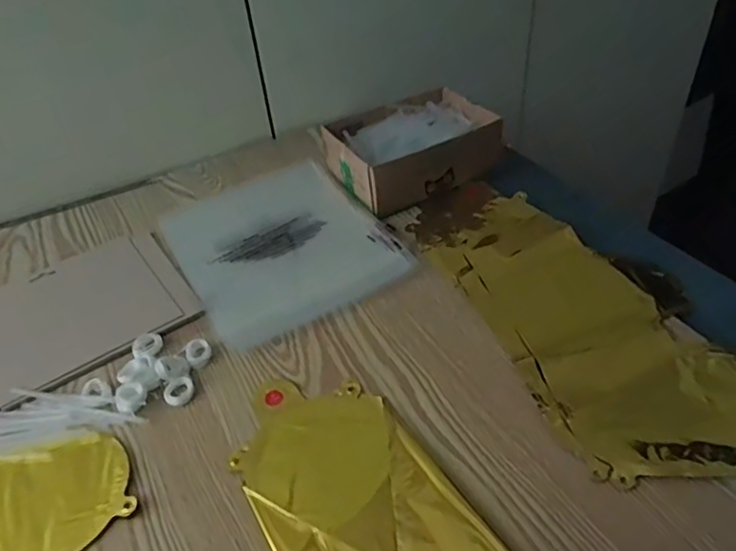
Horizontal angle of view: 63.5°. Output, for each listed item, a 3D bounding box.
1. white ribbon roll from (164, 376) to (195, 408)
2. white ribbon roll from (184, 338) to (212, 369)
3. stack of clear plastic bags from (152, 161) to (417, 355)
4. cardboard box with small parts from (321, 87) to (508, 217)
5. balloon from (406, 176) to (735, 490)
[{"bbox_3d":[-0.162,0.100,0.512,0.026,0.006,0.024,-3,42,3],"label":"white ribbon roll"},{"bbox_3d":[-0.154,0.069,0.539,0.022,0.008,0.029,-22,45,-18],"label":"white ribbon roll"},{"bbox_3d":[-0.095,-0.039,0.651,0.211,0.020,0.234,-25,46,-20],"label":"stack of clear plastic bags"},{"bbox_3d":[0.054,-0.153,0.716,0.183,0.061,0.140,-25,46,-20],"label":"cardboard box with small parts"},{"bbox_3d":[0.208,0.022,0.553,0.206,0.017,0.418,-18,44,-14],"label":"balloon"}]

